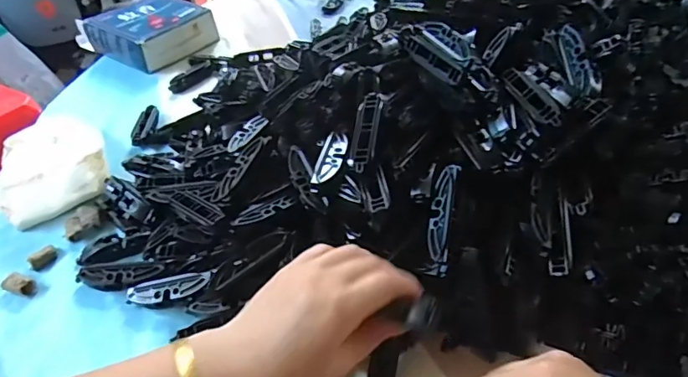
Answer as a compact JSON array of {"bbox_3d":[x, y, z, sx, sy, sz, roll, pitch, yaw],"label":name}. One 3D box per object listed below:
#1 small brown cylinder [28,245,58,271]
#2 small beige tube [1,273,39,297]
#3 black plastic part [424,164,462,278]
[{"bbox_3d":[-0.270,0.062,0.447,0.010,0.012,0.023,26,49,28],"label":"small brown cylinder"},{"bbox_3d":[-0.273,0.081,0.420,0.025,0.014,0.016,12,44,16],"label":"small beige tube"},{"bbox_3d":[0.073,0.022,0.372,0.017,0.013,0.083,8,76,12],"label":"black plastic part"}]

